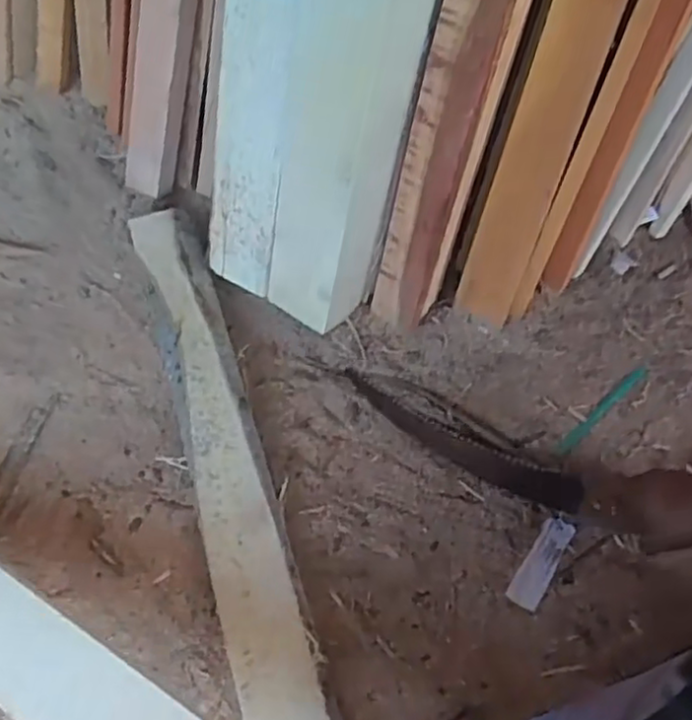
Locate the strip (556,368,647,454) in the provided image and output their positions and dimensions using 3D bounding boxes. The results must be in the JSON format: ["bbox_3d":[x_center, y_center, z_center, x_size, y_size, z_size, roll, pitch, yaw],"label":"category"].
[{"bbox_3d":[0.330,0.063,0.882,0.169,0.004,0.016,-39,63,-15],"label":"strip"}]

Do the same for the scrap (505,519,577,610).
[{"bbox_3d":[0.221,0.227,0.770,0.034,0.013,0.112,30,64,21],"label":"scrap"}]

